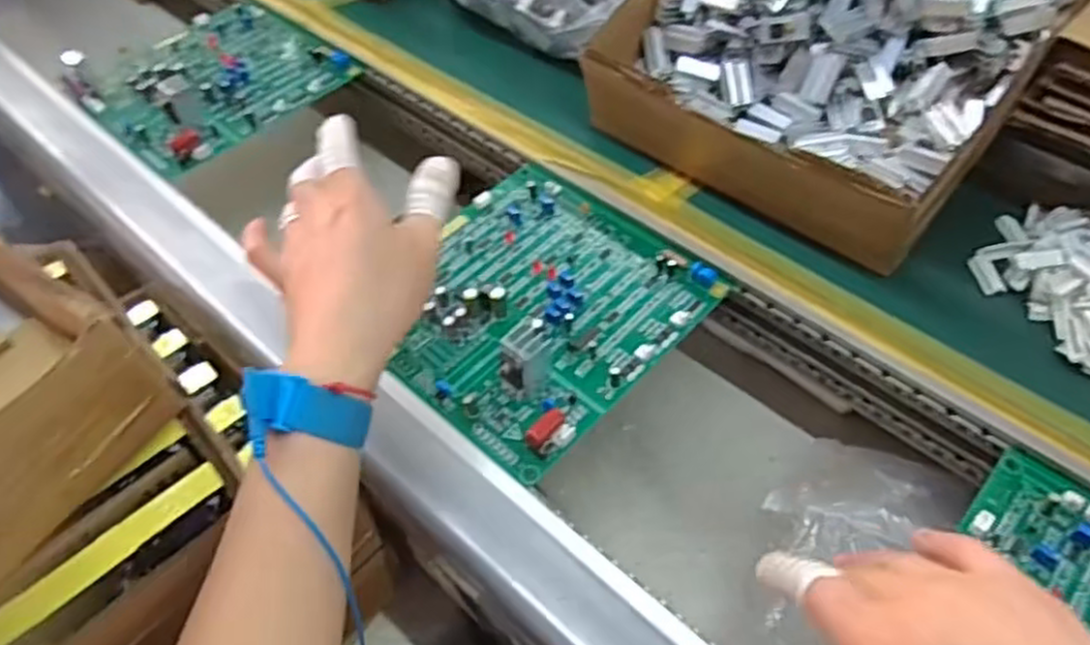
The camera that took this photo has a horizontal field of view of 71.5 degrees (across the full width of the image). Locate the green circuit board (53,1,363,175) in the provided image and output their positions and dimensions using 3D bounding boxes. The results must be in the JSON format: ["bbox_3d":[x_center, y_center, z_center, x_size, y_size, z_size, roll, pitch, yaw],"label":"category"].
[{"bbox_3d":[-0.279,-0.210,0.629,0.173,0.033,0.177,35,62,26],"label":"green circuit board"}]

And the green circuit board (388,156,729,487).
[{"bbox_3d":[-0.010,-0.022,0.458,0.169,0.033,0.180,34,60,26],"label":"green circuit board"}]

